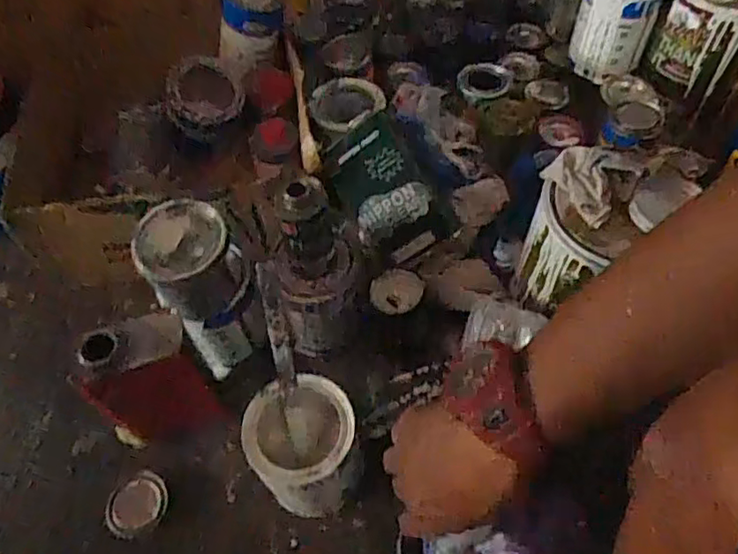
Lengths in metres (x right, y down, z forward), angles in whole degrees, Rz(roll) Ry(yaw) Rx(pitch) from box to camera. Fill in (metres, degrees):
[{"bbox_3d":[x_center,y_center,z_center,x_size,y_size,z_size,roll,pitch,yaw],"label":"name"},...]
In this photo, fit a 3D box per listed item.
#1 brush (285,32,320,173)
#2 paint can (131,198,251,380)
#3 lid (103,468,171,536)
[{"bbox_3d":[-0.086,-0.227,0.768,0.022,0.033,0.193,-9,74,-2],"label":"brush"},{"bbox_3d":[-0.177,0.012,0.661,0.102,0.184,0.105,-39,62,-21],"label":"paint can"},{"bbox_3d":[-0.255,0.245,0.646,0.064,0.012,0.069,-2,56,3],"label":"lid"}]

